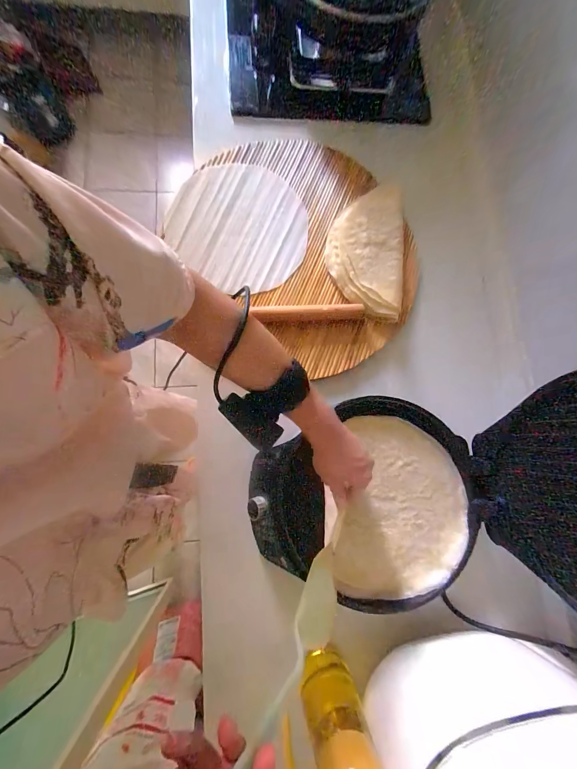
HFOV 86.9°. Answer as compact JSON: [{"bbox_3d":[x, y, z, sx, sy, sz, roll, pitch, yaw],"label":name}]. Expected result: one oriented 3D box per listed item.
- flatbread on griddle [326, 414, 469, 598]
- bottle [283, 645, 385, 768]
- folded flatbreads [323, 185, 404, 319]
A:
[{"bbox_3d":[0.158,0.172,0.447,0.207,0.019,0.241,-1,78,-1],"label":"flatbread on griddle"},{"bbox_3d":[0.046,0.400,0.351,0.092,0.161,0.064,-25,84,-9],"label":"bottle"},{"bbox_3d":[0.134,-0.232,0.524,0.128,0.025,0.240,3,78,0],"label":"folded flatbreads"}]

